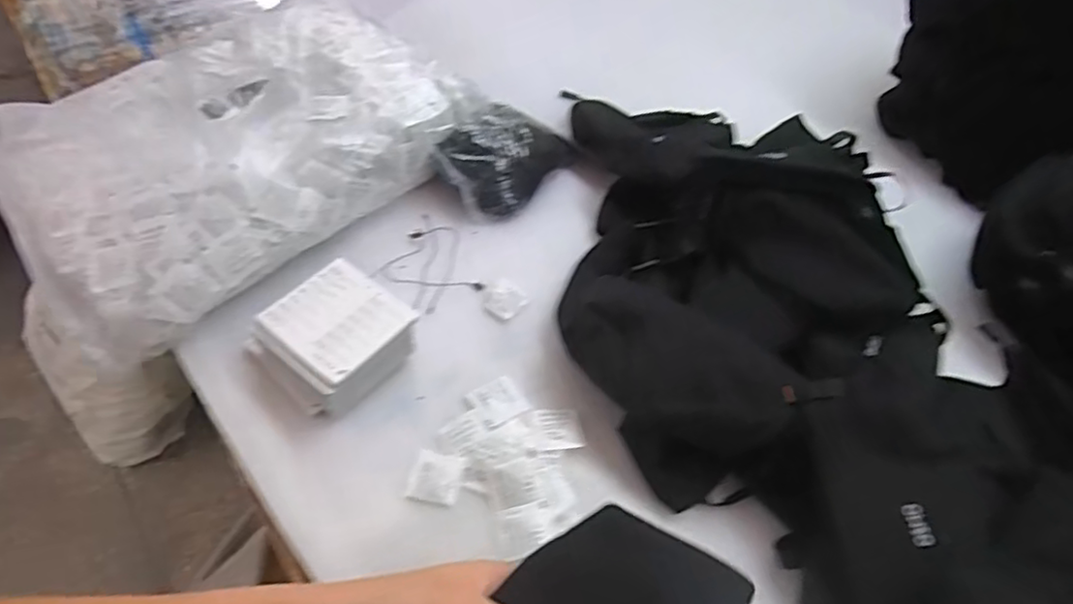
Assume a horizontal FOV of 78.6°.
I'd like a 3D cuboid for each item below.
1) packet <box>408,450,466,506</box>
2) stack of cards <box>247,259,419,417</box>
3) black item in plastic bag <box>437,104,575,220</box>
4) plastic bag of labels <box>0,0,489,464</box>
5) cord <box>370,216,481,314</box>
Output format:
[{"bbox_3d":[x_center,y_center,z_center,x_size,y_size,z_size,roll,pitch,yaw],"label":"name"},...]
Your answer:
[{"bbox_3d":[-0.079,0.137,0.516,0.039,0.006,0.040,12,52,6],"label":"packet"},{"bbox_3d":[-0.173,0.031,0.564,0.111,0.054,0.110,35,57,22],"label":"stack of cards"},{"bbox_3d":[-0.031,-0.164,0.724,0.092,0.070,0.147,35,57,22],"label":"black item in plastic bag"},{"bbox_3d":[-0.324,-0.174,0.691,0.356,0.103,0.437,39,59,24],"label":"plastic bag of labels"},{"bbox_3d":[-0.098,-0.037,0.657,0.099,0.004,0.101,25,54,16],"label":"cord"}]

